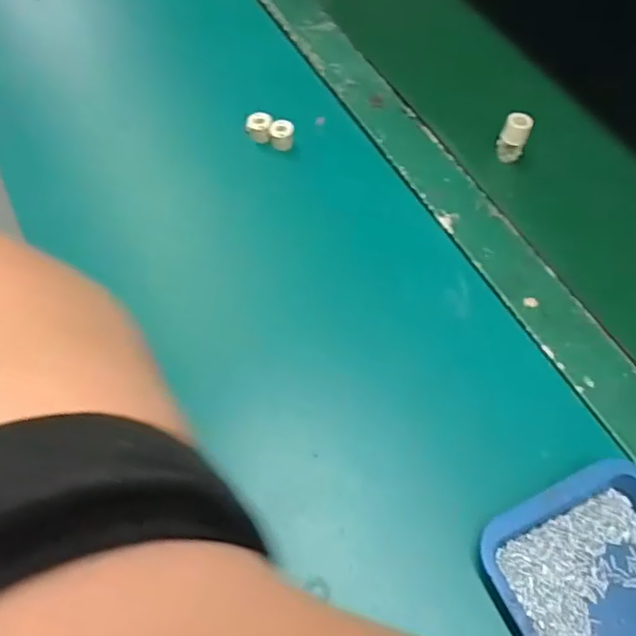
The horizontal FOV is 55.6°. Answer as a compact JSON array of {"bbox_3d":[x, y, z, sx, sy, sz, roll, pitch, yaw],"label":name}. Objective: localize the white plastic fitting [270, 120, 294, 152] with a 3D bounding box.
[{"bbox_3d":[-0.032,-0.162,0.534,0.020,0.021,0.018,5,60,0],"label":"white plastic fitting"}]

